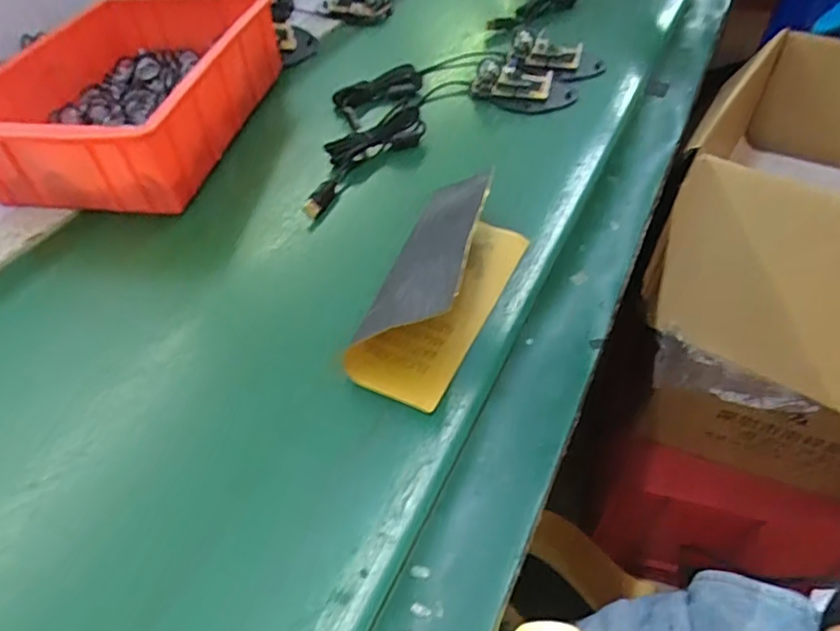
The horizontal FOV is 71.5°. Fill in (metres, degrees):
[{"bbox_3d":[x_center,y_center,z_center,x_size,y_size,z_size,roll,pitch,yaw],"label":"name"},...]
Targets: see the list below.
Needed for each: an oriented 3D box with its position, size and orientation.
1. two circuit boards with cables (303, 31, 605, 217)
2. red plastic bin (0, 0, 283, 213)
[{"bbox_3d":[0.018,-0.217,0.596,0.373,0.048,0.155,-26,51,-21],"label":"two circuit boards with cables"},{"bbox_3d":[-0.276,-0.217,0.572,0.198,0.090,0.280,5,47,8],"label":"red plastic bin"}]

